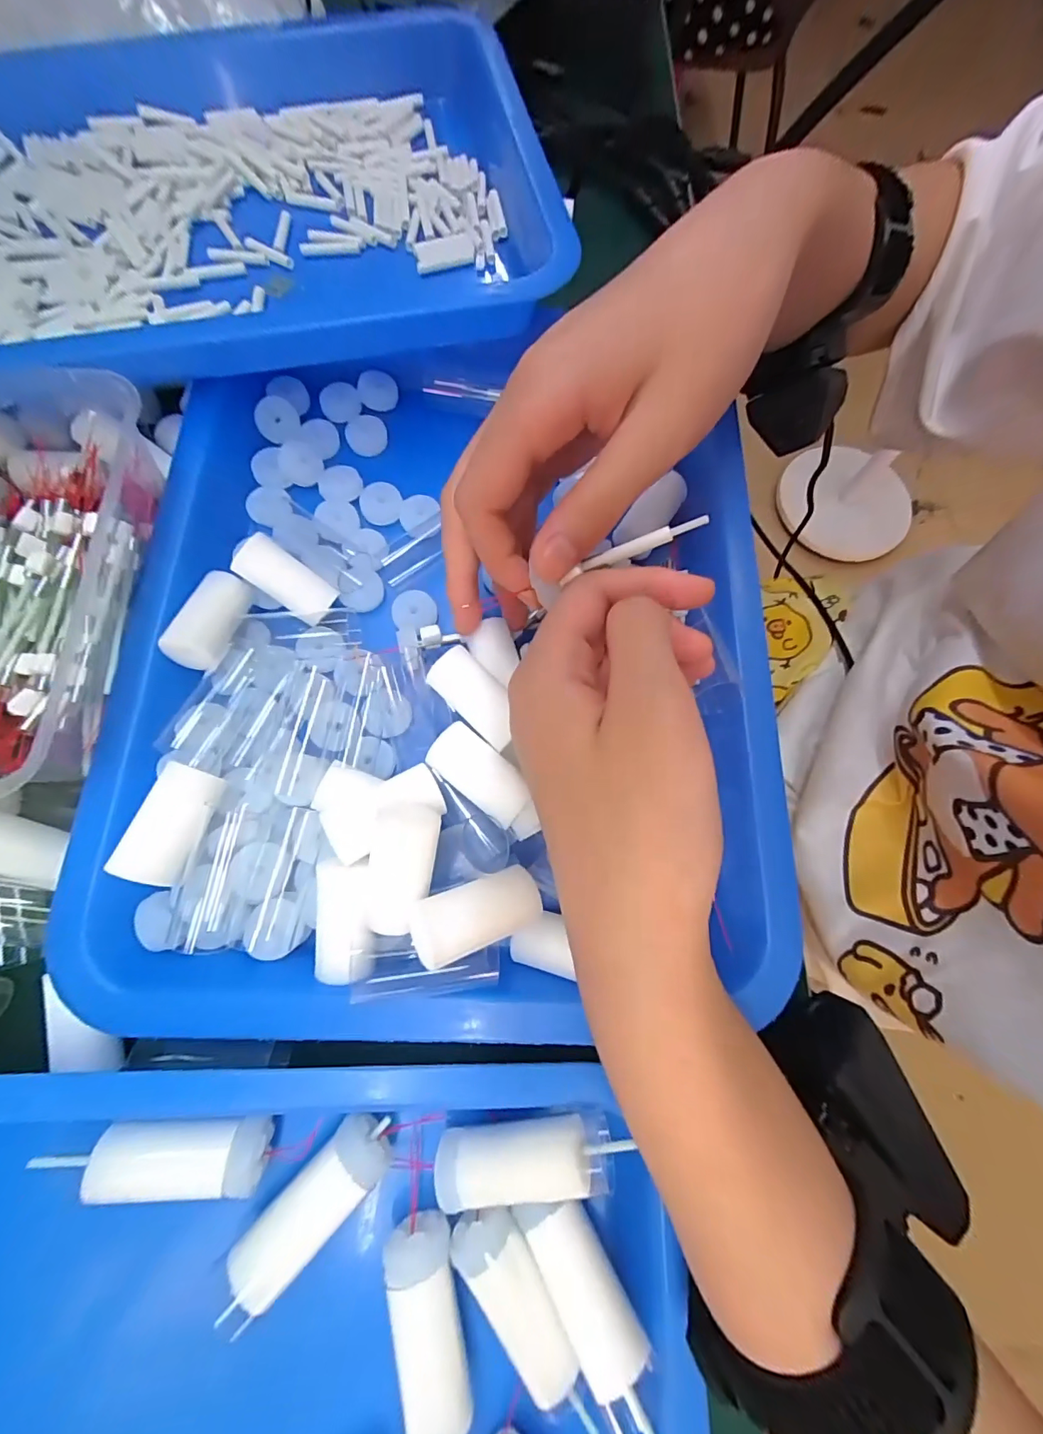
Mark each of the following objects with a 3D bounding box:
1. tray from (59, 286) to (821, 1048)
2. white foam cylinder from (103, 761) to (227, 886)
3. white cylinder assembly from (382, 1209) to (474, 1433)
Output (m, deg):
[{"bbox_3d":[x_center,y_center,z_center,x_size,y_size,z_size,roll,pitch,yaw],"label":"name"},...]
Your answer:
[{"bbox_3d":[-0.027,-0.047,0.208,0.274,0.048,0.317,2,77,-1],"label":"tray"},{"bbox_3d":[-0.123,0.038,0.175,0.018,0.022,0.040,17,77,3],"label":"white foam cylinder"},{"bbox_3d":[-0.030,0.192,0.150,0.024,0.018,0.058,-10,77,-3],"label":"white cylinder assembly"}]

